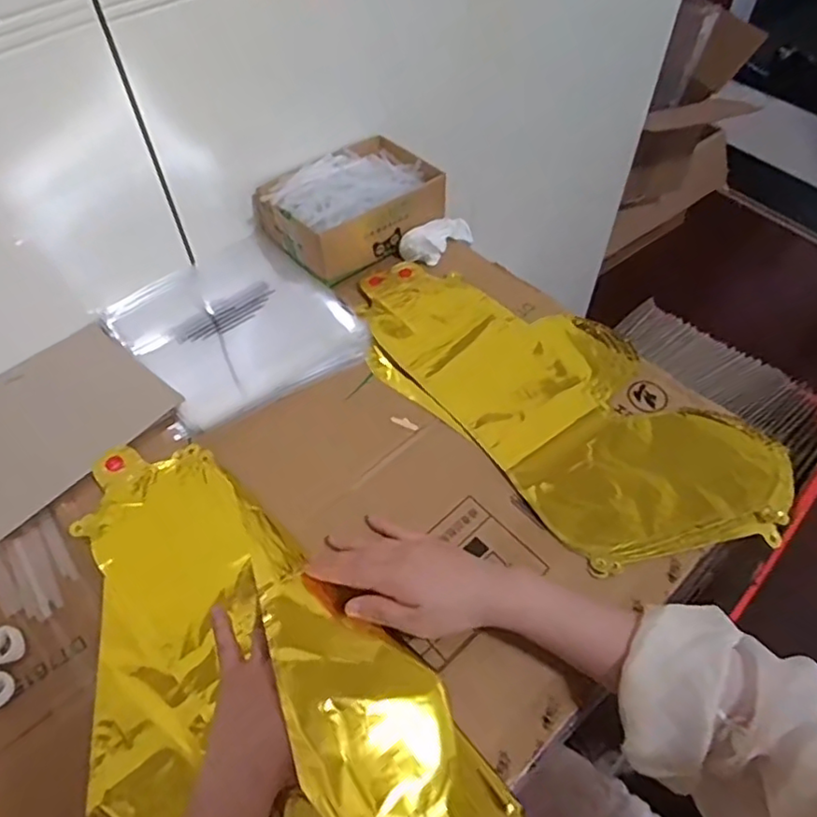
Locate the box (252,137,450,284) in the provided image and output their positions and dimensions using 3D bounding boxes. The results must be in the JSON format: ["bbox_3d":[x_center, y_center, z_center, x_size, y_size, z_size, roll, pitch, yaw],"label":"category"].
[{"bbox_3d":[-0.059,-0.236,0.709,0.194,0.071,0.134,-36,61,-23],"label":"box"}]

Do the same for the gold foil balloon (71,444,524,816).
[{"bbox_3d":[-0.104,0.167,0.466,0.274,0.042,0.370,-14,55,-9],"label":"gold foil balloon"}]

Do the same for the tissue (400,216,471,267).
[{"bbox_3d":[0.041,-0.200,0.728,0.042,0.032,0.108,39,49,25],"label":"tissue"}]

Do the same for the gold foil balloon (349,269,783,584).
[{"bbox_3d":[0.132,-0.019,0.605,0.212,0.017,0.430,-36,61,-23],"label":"gold foil balloon"}]

